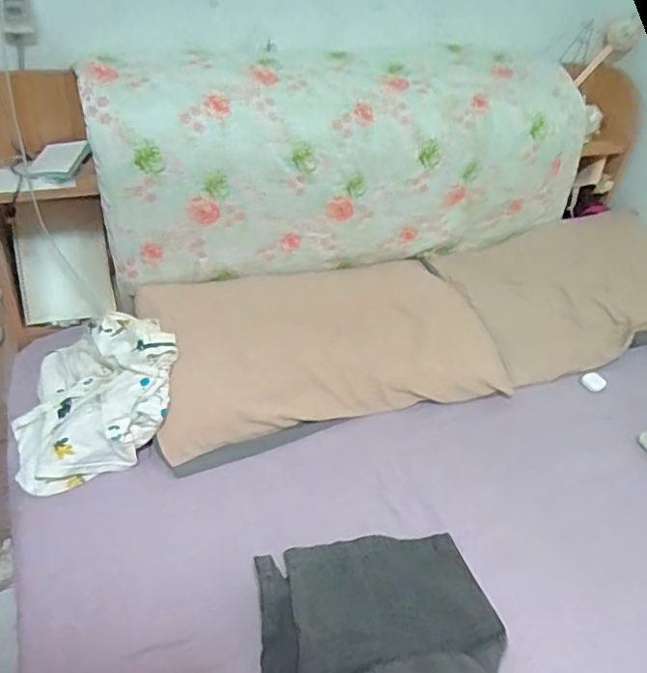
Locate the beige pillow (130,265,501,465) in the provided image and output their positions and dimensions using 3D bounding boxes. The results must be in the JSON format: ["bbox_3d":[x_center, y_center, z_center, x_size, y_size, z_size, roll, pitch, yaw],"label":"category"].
[{"bbox_3d":[0.003,0.008,1.134,0.661,0.115,0.346,-7,42,-17],"label":"beige pillow"}]

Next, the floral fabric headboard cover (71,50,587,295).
[{"bbox_3d":[0.073,-0.370,1.275,1.066,0.397,0.261,-8,42,-17],"label":"floral fabric headboard cover"}]

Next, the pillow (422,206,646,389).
[{"bbox_3d":[0.578,-0.111,1.342,0.580,0.135,0.371,-10,43,-20],"label":"pillow"}]

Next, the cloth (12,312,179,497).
[{"bbox_3d":[-0.382,0.100,0.985,0.294,0.075,0.267,-28,53,-6],"label":"cloth"}]

